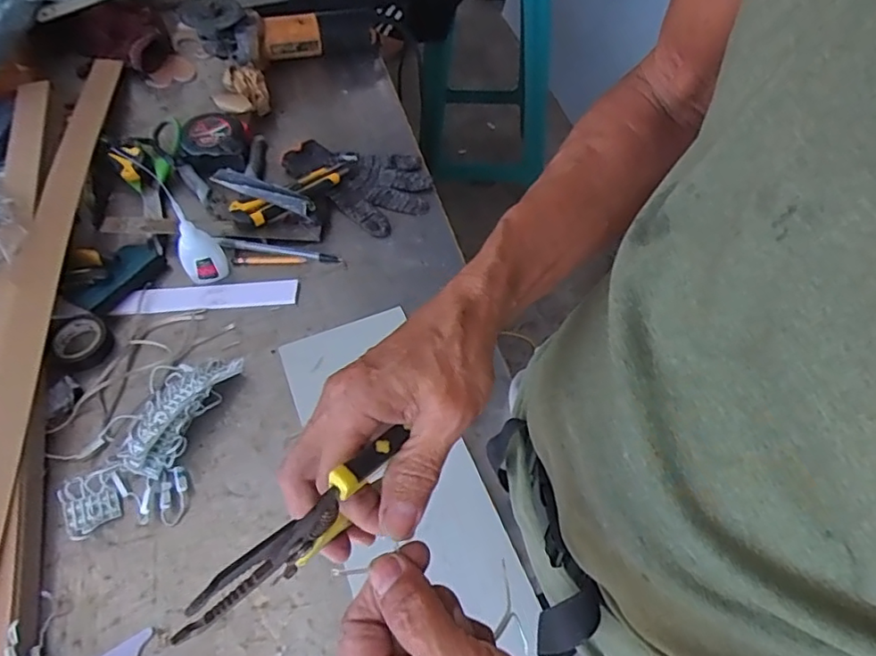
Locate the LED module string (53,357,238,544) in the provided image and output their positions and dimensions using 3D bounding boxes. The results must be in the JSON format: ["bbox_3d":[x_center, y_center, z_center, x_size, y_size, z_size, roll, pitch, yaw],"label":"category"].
[{"bbox_3d":[-0.265,0.100,0.536,0.097,0.036,0.183,12,57,7],"label":"LED module string"}]

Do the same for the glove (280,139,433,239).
[{"bbox_3d":[-0.099,-0.200,0.750,0.192,0.015,0.131,32,62,19],"label":"glove"}]

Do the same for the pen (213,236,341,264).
[{"bbox_3d":[-0.189,-0.092,0.679,0.146,0.010,0.015,8,56,5],"label":"pen"}]

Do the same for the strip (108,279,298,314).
[{"bbox_3d":[-0.257,-0.035,0.644,0.194,0.004,0.035,-3,56,-3],"label":"strip"}]

